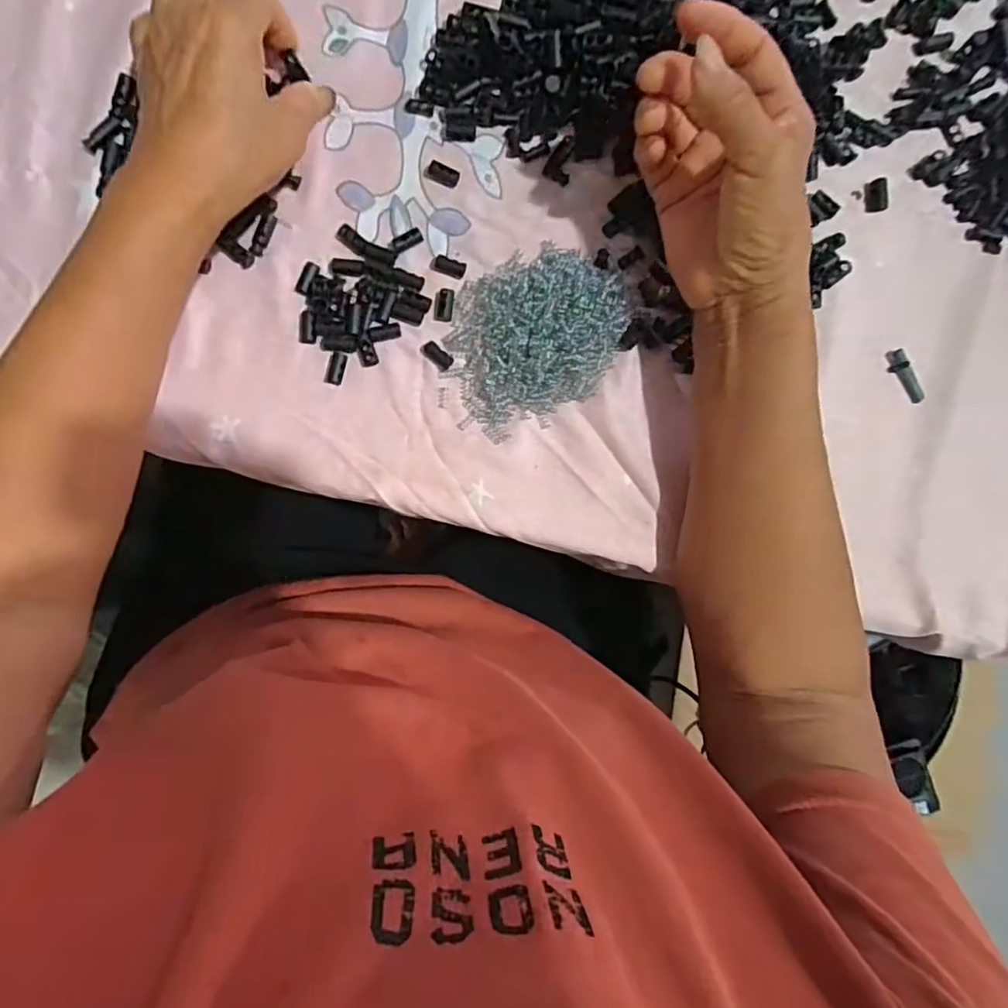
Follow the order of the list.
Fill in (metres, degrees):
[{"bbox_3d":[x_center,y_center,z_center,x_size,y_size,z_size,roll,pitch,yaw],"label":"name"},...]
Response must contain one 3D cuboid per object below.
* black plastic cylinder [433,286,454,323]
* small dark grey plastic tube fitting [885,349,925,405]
[{"bbox_3d":[-0.036,-0.121,0.366,0.011,0.006,0.020,7,90,-2],"label":"black plastic cylinder"},{"bbox_3d":[0.253,-0.080,0.379,0.009,0.006,0.036,-23,91,-1],"label":"small dark grey plastic tube fitting"}]

